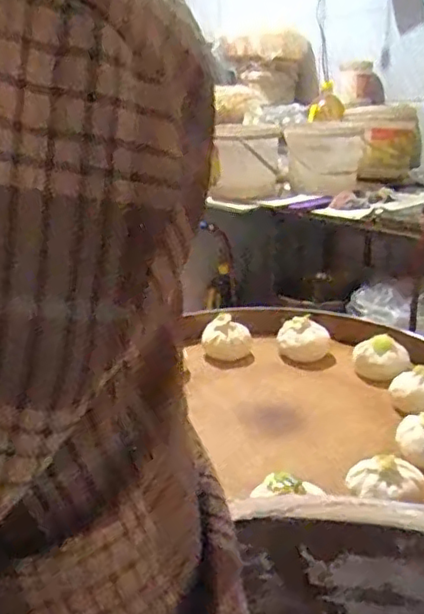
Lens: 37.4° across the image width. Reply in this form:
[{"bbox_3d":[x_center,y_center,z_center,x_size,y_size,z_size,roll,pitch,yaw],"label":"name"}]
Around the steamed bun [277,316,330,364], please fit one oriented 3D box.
[{"bbox_3d":[0.124,0.042,0.849,0.056,0.060,0.055,-19,26,-41],"label":"steamed bun"}]

